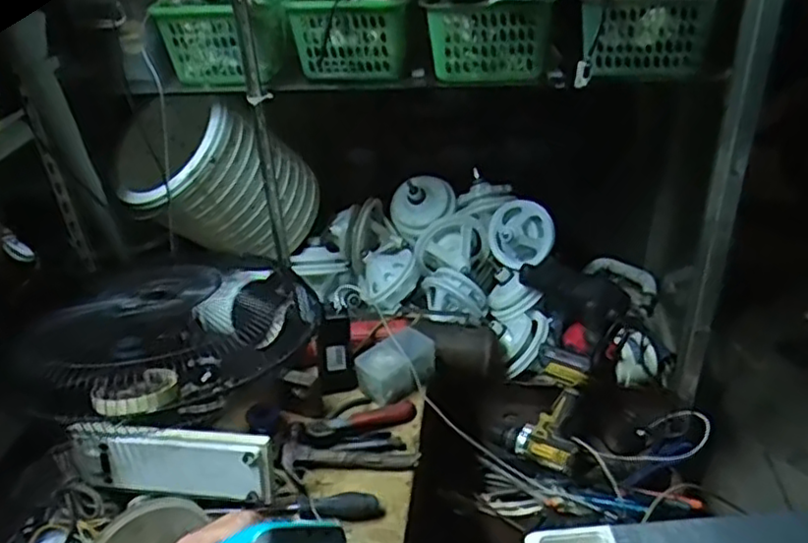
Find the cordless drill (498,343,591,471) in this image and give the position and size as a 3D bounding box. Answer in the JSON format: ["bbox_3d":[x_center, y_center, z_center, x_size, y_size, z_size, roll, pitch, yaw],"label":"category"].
[{"bbox_3d":[0.290,0.258,1.334,0.152,0.223,0.061,21,2,33],"label":"cordless drill"}]

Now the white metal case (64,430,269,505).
[{"bbox_3d":[-0.323,0.262,0.965,0.279,0.097,0.038,1,14,9],"label":"white metal case"}]

